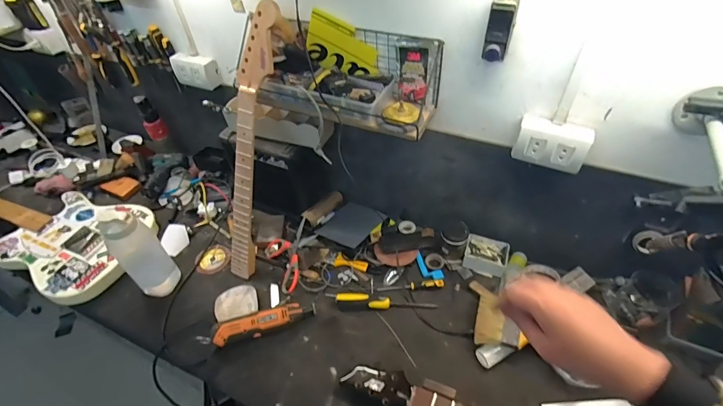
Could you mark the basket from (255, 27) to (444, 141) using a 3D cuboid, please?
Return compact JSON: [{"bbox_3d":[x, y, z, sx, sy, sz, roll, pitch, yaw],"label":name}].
[{"bbox_3d":[-0.039,-0.253,0.743,0.378,0.145,0.135,13,48,16],"label":"basket"}]

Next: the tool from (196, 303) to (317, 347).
[{"bbox_3d":[-0.235,0.279,0.836,0.262,0.047,0.052,-18,47,-14],"label":"tool"}]

